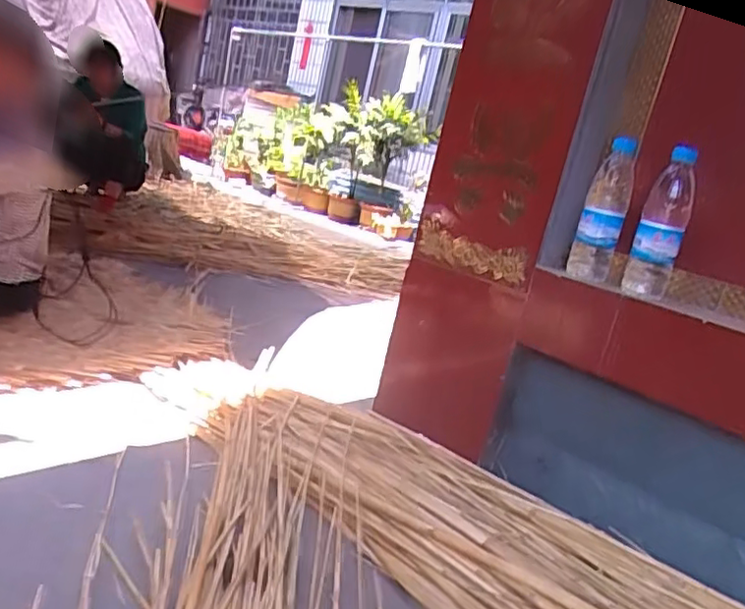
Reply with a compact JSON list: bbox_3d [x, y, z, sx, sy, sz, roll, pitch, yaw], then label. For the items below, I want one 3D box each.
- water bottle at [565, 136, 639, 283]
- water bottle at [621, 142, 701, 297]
[{"bbox_3d":[0.354,-0.140,0.941,0.065,0.210,0.056,17,14,15],"label":"water bottle"},{"bbox_3d":[0.414,-0.114,0.887,0.063,0.212,0.055,20,15,25],"label":"water bottle"}]

